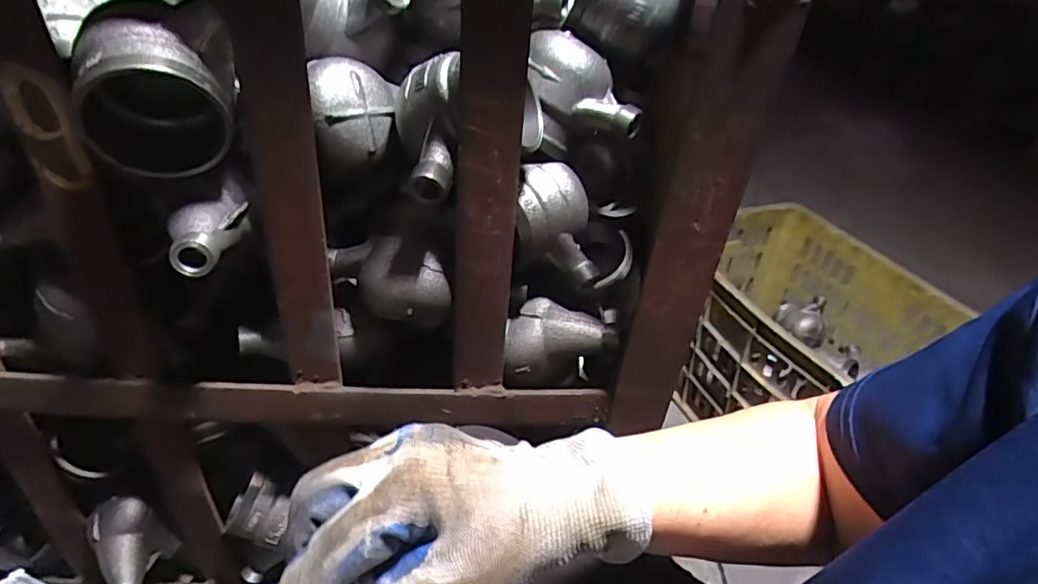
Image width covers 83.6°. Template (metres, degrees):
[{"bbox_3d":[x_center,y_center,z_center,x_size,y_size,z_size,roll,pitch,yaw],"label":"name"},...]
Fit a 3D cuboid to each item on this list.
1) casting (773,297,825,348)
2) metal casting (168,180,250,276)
[{"bbox_3d":[0.581,0.053,1.192,0.099,0.079,0.062,24,38,24],"label":"casting"},{"bbox_3d":[-0.202,-0.039,0.372,0.041,0.034,0.067,7,47,2],"label":"metal casting"}]

